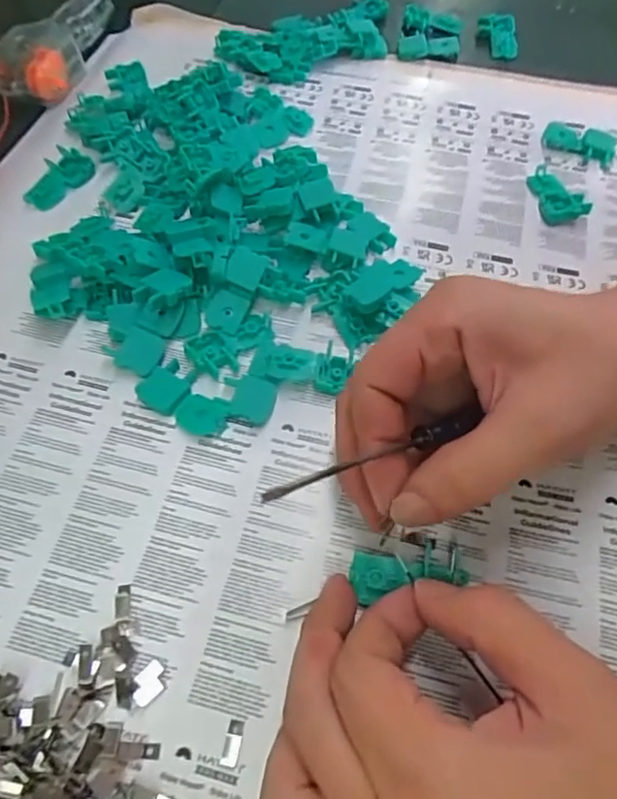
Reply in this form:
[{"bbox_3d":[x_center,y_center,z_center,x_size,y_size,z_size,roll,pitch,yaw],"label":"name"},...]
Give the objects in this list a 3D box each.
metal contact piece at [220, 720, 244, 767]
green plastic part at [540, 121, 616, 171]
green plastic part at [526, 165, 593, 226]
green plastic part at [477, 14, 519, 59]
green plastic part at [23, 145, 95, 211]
[{"bbox_3d":[-0.026,0.116,0.201,0.006,0.004,0.014,8,59,3],"label":"metal contact piece"},{"bbox_3d":[0.169,-0.161,0.371,0.044,0.007,0.028,26,61,13],"label":"green plastic part"},{"bbox_3d":[0.143,-0.119,0.344,0.027,0.009,0.046,-1,59,-3],"label":"green plastic part"},{"bbox_3d":[0.138,-0.263,0.431,0.022,0.012,0.038,-3,59,-4],"label":"green plastic part"},{"bbox_3d":[-0.143,-0.126,0.340,0.024,0.006,0.042,23,61,12],"label":"green plastic part"}]

